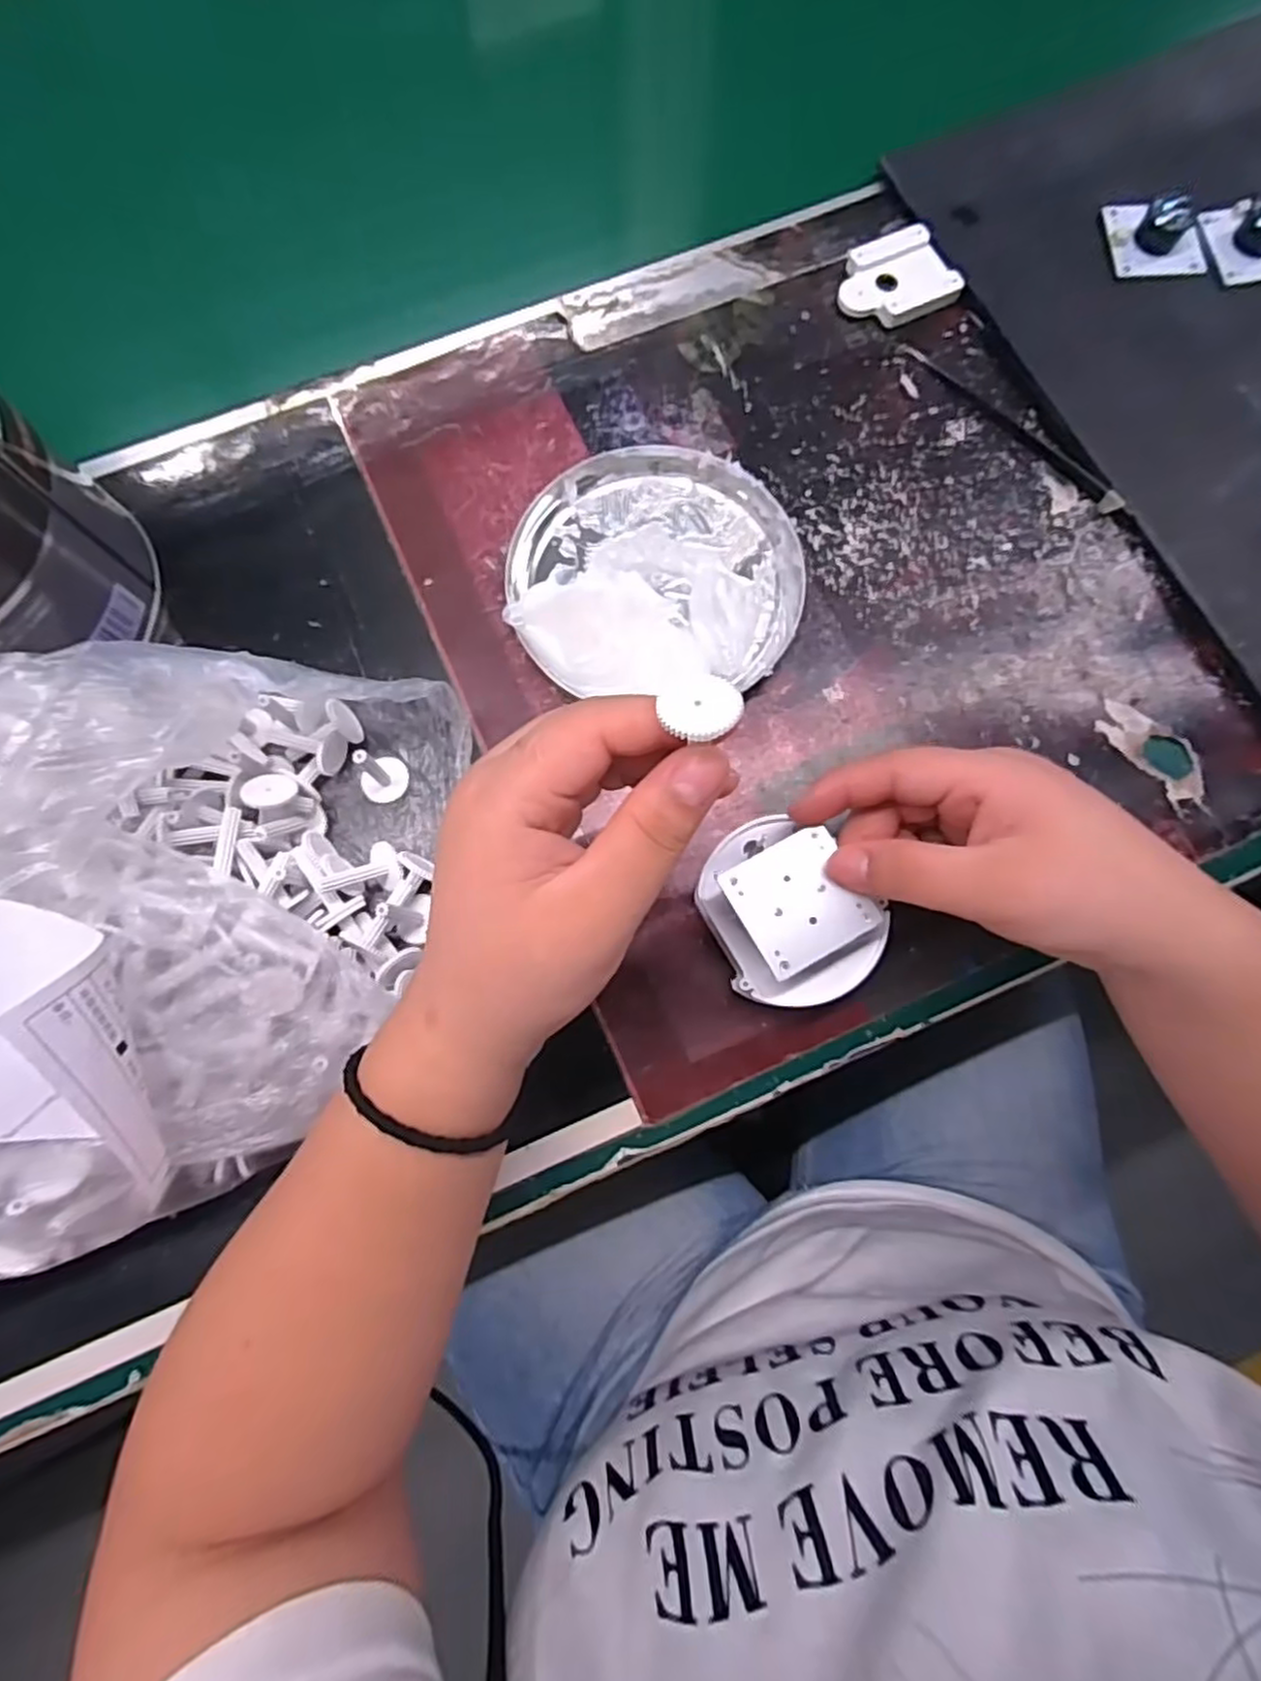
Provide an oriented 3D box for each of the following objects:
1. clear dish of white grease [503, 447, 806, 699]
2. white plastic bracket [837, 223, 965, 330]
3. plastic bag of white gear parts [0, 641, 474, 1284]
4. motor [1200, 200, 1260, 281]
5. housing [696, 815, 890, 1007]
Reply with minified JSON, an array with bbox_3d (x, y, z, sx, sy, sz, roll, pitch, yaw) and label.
[{"bbox_3d":[0.011,-0.122,0.314,0.126,0.028,0.117,0,77,0],"label":"clear dish of white grease"},{"bbox_3d":[0.129,-0.278,0.355,0.054,0.010,0.048,-26,79,-5],"label":"white plastic bracket"},{"bbox_3d":[-0.193,0.040,0.234,0.271,0.116,0.216,-9,77,-2],"label":"plastic bag of white gear parts"},{"bbox_3d":[0.309,-0.301,0.347,0.042,0.023,0.042,-10,78,-2],"label":"motor"},{"bbox_3d":[0.059,0.025,0.262,0.057,0.022,0.068,-23,78,-5],"label":"housing"}]

